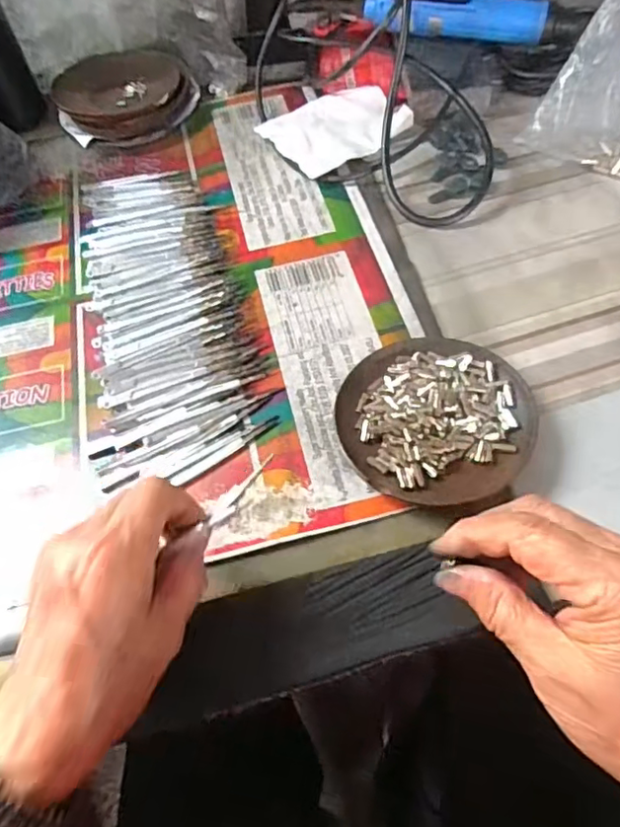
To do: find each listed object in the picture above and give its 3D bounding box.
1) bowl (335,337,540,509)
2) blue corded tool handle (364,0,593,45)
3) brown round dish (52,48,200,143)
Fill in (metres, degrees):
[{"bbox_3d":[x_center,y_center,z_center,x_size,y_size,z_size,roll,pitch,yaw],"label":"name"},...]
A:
[{"bbox_3d":[0.076,0.002,0.360,0.113,0.021,0.114,-2,57,3],"label":"bowl"},{"bbox_3d":[0.150,-0.366,0.538,0.191,0.031,0.045,13,59,13],"label":"blue corded tool handle"},{"bbox_3d":[-0.180,-0.312,0.573,0.122,0.033,0.125,-2,57,3],"label":"brown round dish"}]

